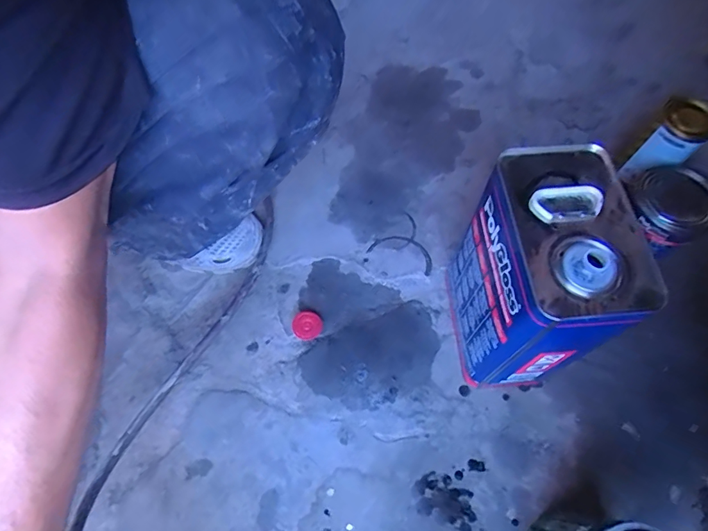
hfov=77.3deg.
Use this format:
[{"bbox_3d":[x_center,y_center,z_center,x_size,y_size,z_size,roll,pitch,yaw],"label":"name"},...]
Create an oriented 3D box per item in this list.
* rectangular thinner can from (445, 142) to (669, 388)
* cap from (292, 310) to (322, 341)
[{"bbox_3d":[0.177,0.019,0.476,0.106,0.258,0.178,-2,63,-6],"label":"rectangular thinner can"},{"bbox_3d":[-0.062,0.079,0.583,0.038,0.018,0.035,0,63,-1],"label":"cap"}]

